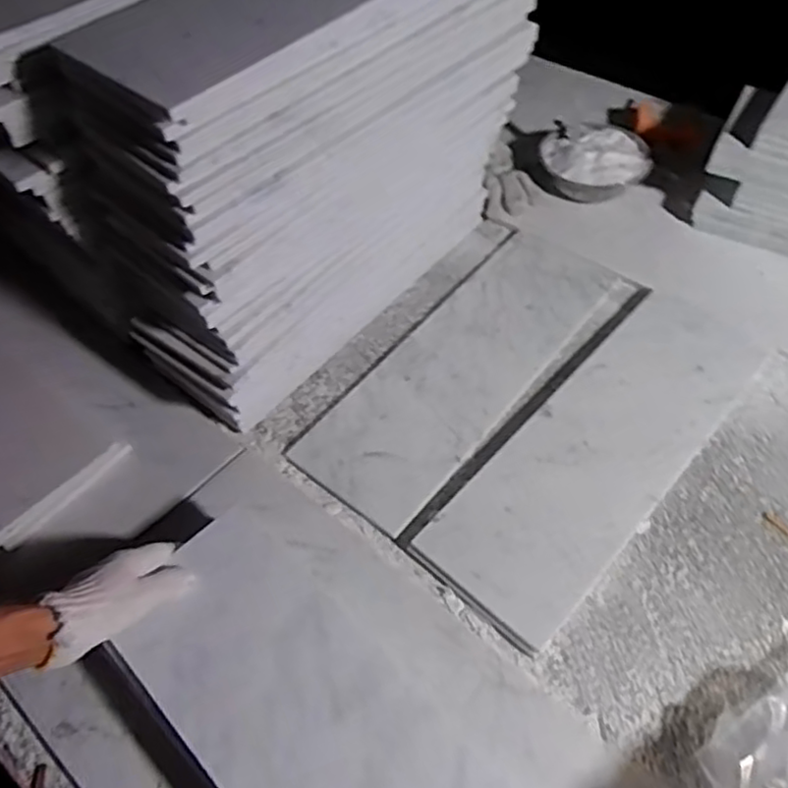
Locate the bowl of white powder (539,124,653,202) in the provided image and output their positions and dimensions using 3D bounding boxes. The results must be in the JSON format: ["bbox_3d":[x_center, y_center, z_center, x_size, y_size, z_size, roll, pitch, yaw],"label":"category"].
[{"bbox_3d":[0.281,-0.329,0.963,0.146,0.043,0.138,-2,52,1],"label":"bowl of white powder"}]

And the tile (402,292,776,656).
[{"bbox_3d":[0.222,0.054,0.708,0.153,0.018,0.445,36,62,26],"label":"tile"}]

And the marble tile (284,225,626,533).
[{"bbox_3d":[0.084,-0.037,0.788,0.157,0.013,0.435,32,60,24],"label":"marble tile"}]

